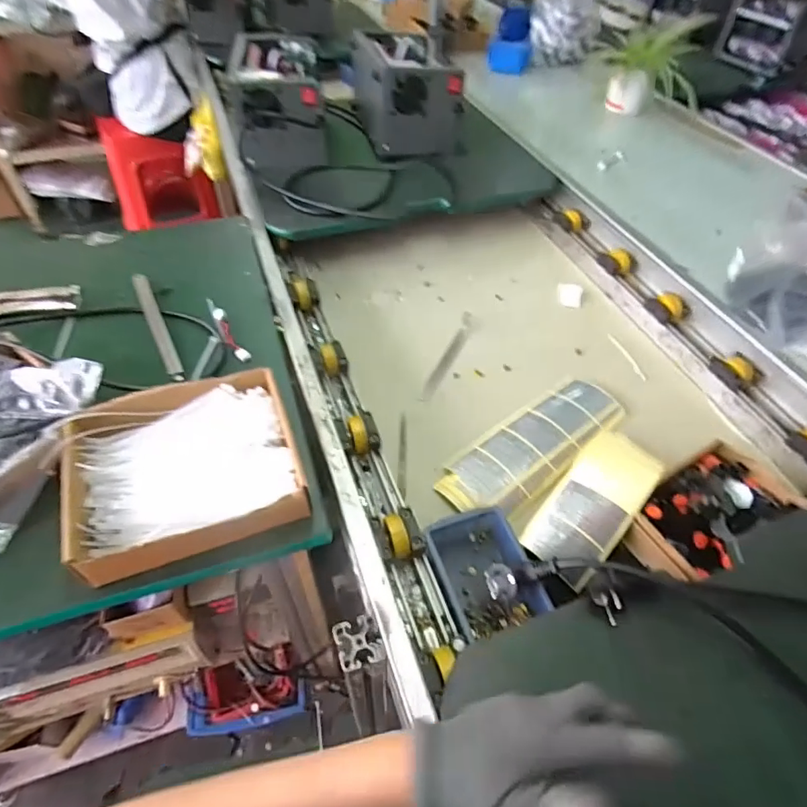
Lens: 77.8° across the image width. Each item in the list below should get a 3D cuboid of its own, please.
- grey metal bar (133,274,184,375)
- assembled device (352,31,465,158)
[{"bbox_3d":[-0.336,-0.111,0.684,0.020,0.018,0.250,-19,53,-24],"label":"grey metal bar"},{"bbox_3d":[-0.002,-0.665,1.075,0.175,0.163,0.292,-11,52,-12],"label":"assembled device"}]

